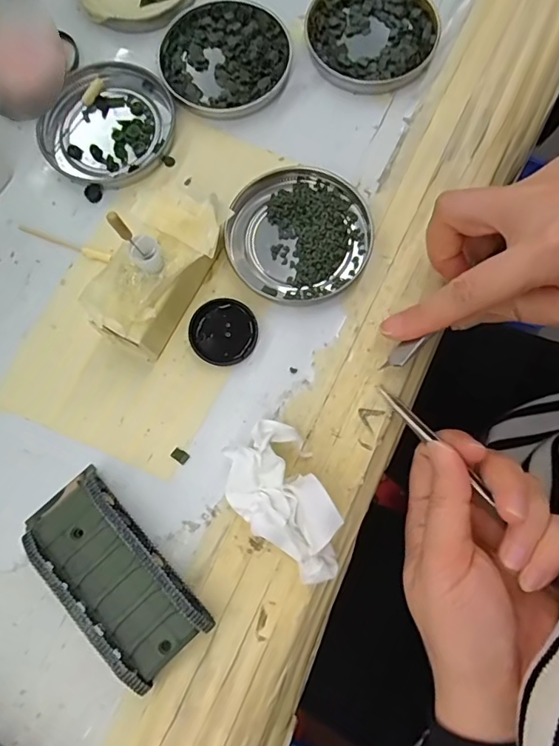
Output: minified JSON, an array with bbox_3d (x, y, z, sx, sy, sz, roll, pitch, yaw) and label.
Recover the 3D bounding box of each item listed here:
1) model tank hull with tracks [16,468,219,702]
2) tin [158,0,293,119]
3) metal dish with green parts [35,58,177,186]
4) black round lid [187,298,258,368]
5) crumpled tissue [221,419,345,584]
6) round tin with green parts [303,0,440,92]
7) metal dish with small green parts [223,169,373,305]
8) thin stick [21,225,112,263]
[{"bbox_3d":[-0.079,0.094,0.234,0.043,0.020,0.095,-42,80,-7],"label":"model tank hull with tracks"},{"bbox_3d":[-0.033,-0.191,0.300,0.077,0.008,0.078,0,77,1],"label":"tin"},{"bbox_3d":[-0.103,-0.148,0.294,0.073,0.007,0.077,0,77,1],"label":"metal dish with green parts"},{"bbox_3d":[-0.030,-0.022,0.264,0.035,0.006,0.034,0,77,1],"label":"black round lid"},{"bbox_3d":[0.004,0.059,0.231,0.043,0.035,0.073,-38,79,-7],"label":"crumpled tissue"},{"bbox_3d":[0.055,-0.208,0.301,0.079,0.010,0.079,0,77,1],"label":"round tin with green parts"},{"bbox_3d":[0.011,-0.077,0.274,0.079,0.008,0.074,0,77,1],"label":"metal dish with small green parts"},{"bbox_3d":[-0.122,-0.073,0.280,0.060,0.004,0.006,20,79,6],"label":"thin stick"}]

